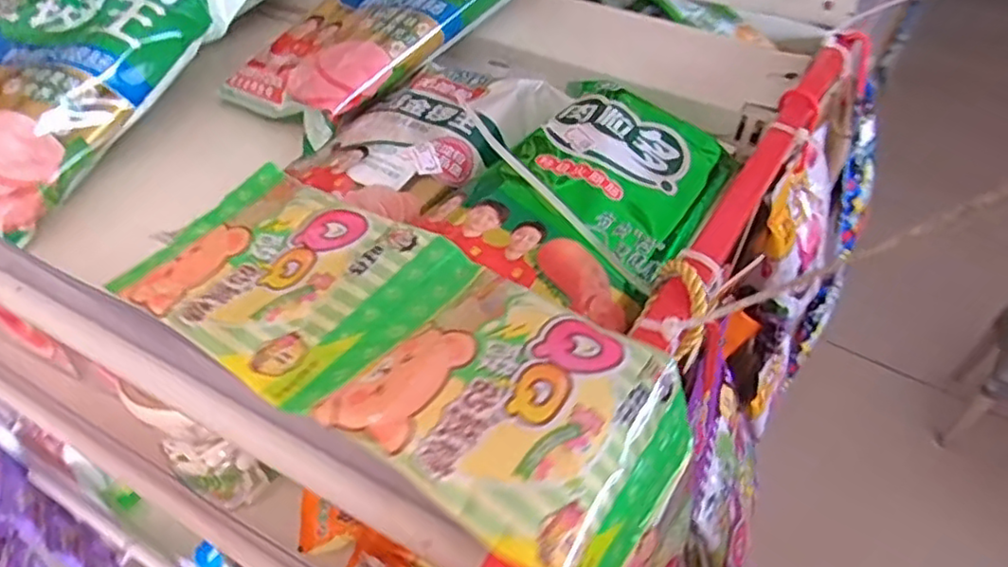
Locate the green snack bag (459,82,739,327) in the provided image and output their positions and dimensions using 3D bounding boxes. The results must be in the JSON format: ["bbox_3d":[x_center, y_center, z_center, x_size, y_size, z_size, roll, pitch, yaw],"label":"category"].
[{"bbox_3d":[0.045,-0.043,0.308,0.093,0.036,0.147,22,48,17],"label":"green snack bag"}]

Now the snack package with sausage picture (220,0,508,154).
[{"bbox_3d":[-0.064,-0.162,0.403,0.098,0.034,0.202,34,69,27],"label":"snack package with sausage picture"}]

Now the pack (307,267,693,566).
[{"bbox_3d":[0.006,0.043,0.211,0.093,0.034,0.084,30,51,24],"label":"pack"}]

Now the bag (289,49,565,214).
[{"bbox_3d":[-0.036,-0.087,0.353,0.088,0.023,0.156,26,50,21],"label":"bag"}]

